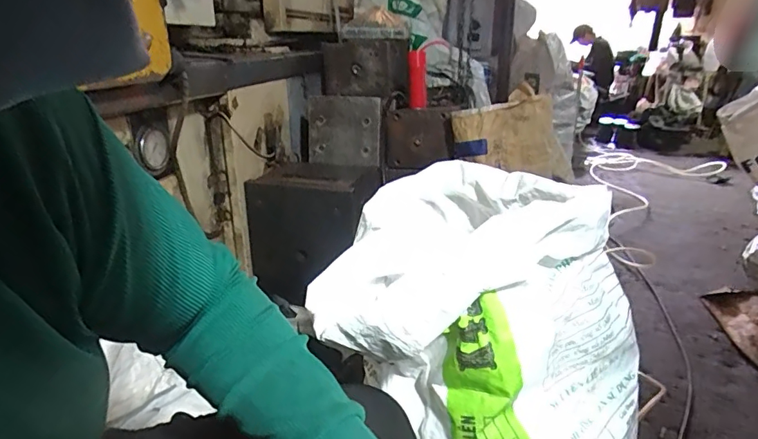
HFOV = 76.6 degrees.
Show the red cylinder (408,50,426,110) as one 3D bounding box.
[{"bbox_3d":[0.142,-0.500,1.734,0.067,0.213,0.067,0,0,1],"label":"red cylinder"}]

